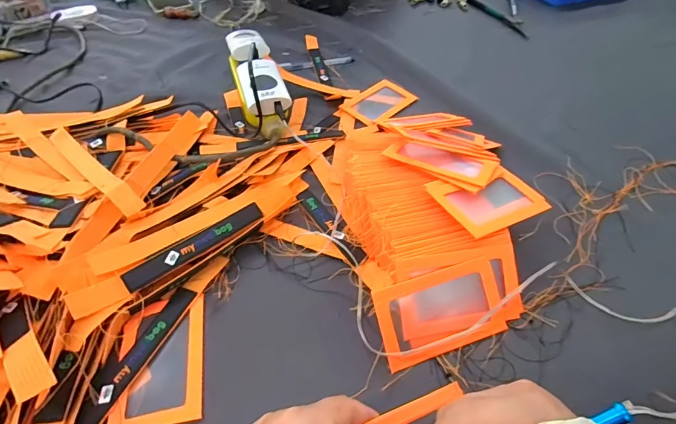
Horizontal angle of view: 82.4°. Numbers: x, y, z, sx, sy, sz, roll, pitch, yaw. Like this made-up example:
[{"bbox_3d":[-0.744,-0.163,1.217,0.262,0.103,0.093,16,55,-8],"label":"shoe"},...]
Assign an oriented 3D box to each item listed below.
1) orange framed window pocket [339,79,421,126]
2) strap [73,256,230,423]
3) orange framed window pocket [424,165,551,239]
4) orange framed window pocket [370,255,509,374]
[{"bbox_3d":[0.060,-0.162,0.566,0.069,0.008,0.103,33,56,27],"label":"orange framed window pocket"},{"bbox_3d":[-0.149,0.101,0.311,0.019,0.006,0.176,23,48,9],"label":"strap"},{"bbox_3d":[0.138,-0.014,0.354,0.107,0.008,0.067,-15,51,-28],"label":"orange framed window pocket"},{"bbox_3d":[0.083,0.080,0.310,0.105,0.010,0.063,-15,89,-12],"label":"orange framed window pocket"}]

